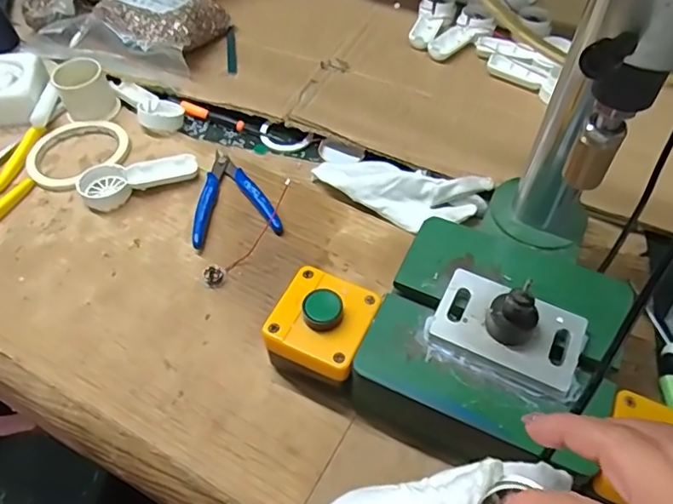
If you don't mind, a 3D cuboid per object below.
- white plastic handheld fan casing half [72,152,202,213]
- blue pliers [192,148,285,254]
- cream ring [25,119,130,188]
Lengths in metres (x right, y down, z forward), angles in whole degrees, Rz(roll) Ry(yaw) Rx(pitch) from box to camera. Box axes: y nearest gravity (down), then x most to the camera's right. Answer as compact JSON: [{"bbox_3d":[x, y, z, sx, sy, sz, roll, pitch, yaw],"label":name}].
[{"bbox_3d":[-0.192,-0.070,0.532,0.111,0.021,0.041,-11,54,-5],"label":"white plastic handheld fan casing half"},{"bbox_3d":[-0.104,-0.057,0.527,0.079,0.017,0.115,-14,54,-8],"label":"blue pliers"},{"bbox_3d":[-0.267,-0.105,0.563,0.101,0.016,0.103,-33,59,-20],"label":"cream ring"}]

